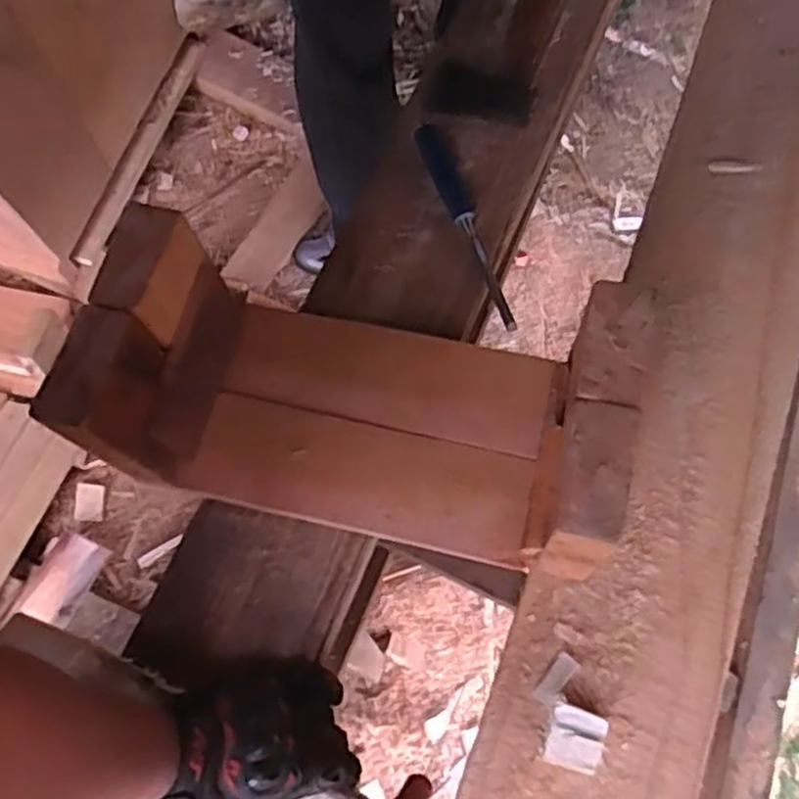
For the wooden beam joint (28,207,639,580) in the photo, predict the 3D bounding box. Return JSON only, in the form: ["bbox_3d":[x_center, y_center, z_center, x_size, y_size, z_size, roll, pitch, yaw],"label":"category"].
[{"bbox_3d":[-0.034,-0.002,0.593,0.385,0.181,0.190,11,73,5],"label":"wooden beam joint"}]

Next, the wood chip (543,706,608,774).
[{"bbox_3d":[0.133,0.259,0.578,0.041,0.022,0.040,14,73,6],"label":"wood chip"}]

